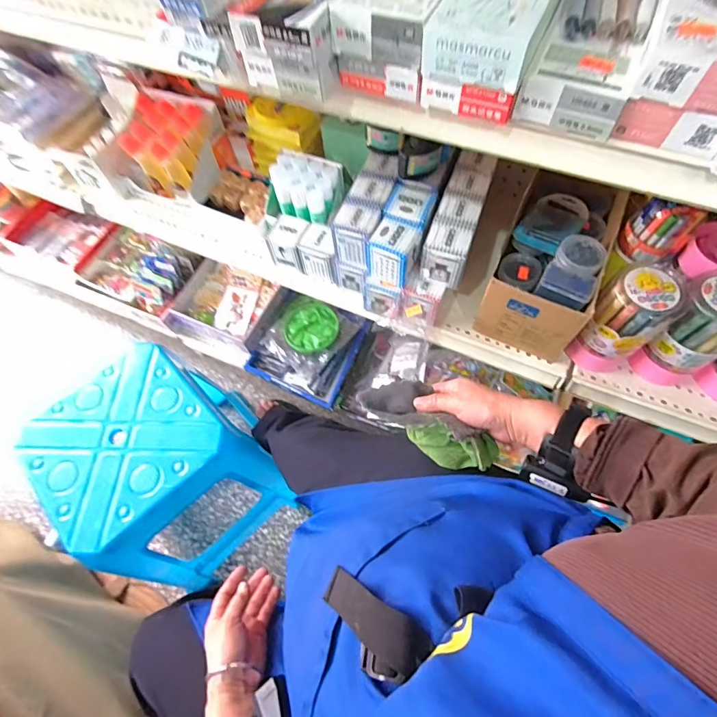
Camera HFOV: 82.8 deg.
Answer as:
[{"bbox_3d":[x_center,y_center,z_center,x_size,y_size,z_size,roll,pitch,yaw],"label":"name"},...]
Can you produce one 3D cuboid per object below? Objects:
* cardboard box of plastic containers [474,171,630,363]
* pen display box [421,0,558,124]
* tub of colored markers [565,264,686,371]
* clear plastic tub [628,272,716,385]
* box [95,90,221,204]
[{"bbox_3d":[0.268,-0.141,0.571,0.118,0.108,0.248,24,68,14],"label":"cardboard box of plastic containers"},{"bbox_3d":[0.111,-0.261,0.314,0.074,0.062,0.153,23,68,13],"label":"pen display box"},{"bbox_3d":[0.326,-0.042,0.508,0.077,0.145,0.071,-1,64,2],"label":"tub of colored markers"},{"bbox_3d":[0.410,-0.038,0.491,0.074,0.120,0.079,34,63,17],"label":"clear plastic tub"},{"bbox_3d":[-0.342,-0.371,0.718,0.184,0.096,0.152,16,66,10],"label":"box"}]

